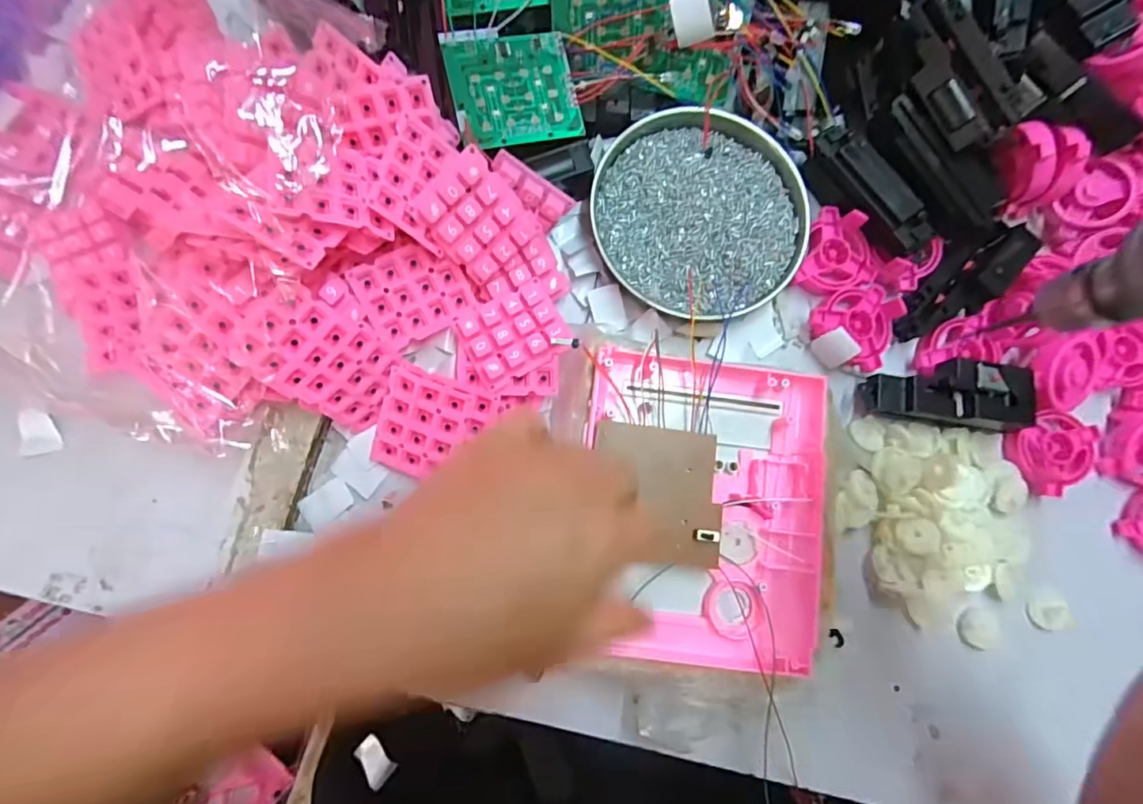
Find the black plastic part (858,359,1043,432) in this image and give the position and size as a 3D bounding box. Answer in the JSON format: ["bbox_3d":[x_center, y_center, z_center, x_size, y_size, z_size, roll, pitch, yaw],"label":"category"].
[{"bbox_3d":[0.237,-0.006,0.332,0.102,0.026,0.038,7,83,-4],"label":"black plastic part"}]

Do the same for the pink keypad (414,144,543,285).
[{"bbox_3d":[-0.051,-0.101,0.296,0.049,0.009,0.059,-43,123,2],"label":"pink keypad"}]

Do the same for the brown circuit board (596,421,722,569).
[{"bbox_3d":[0.047,0.050,0.290,0.069,0.006,0.072,6,79,-5],"label":"brown circuit board"}]

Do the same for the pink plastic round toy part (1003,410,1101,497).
[{"bbox_3d":[0.310,0.030,0.341,0.051,0.011,0.046,-38,87,-8],"label":"pink plastic round toy part"}]

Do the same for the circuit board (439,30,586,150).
[{"bbox_3d":[-0.034,-0.187,0.313,0.070,0.007,0.070,-13,84,-6],"label":"circuit board"}]

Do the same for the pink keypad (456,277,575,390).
[{"bbox_3d":[-0.033,-0.042,0.311,0.057,0.010,0.048,-30,86,-7],"label":"pink keypad"}]

